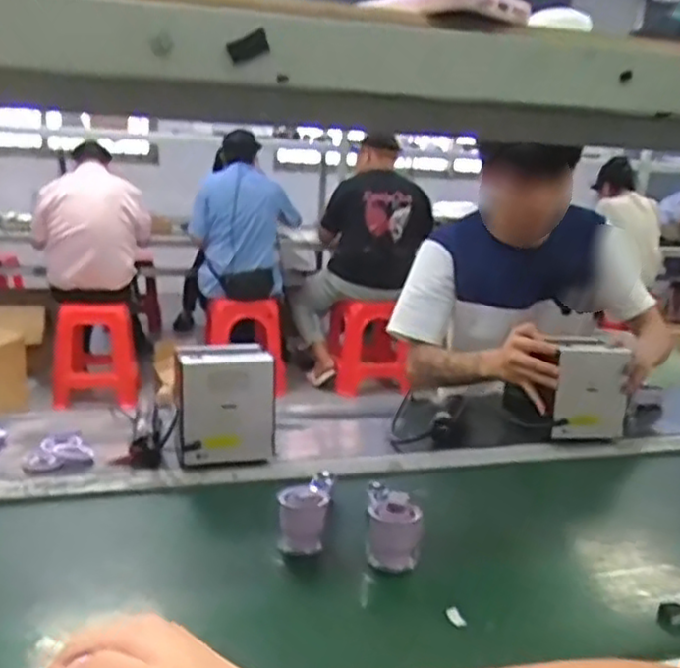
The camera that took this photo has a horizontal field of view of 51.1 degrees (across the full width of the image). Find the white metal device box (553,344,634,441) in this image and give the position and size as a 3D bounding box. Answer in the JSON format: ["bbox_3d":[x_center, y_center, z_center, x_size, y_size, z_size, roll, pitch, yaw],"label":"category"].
[{"bbox_3d":[0.391,0.092,1.105,0.117,0.145,0.035,1,11,-4],"label":"white metal device box"}]

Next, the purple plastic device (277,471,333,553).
[{"bbox_3d":[-0.039,0.202,0.791,0.055,0.075,0.059,3,14,-2],"label":"purple plastic device"}]

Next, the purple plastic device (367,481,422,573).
[{"bbox_3d":[0.058,0.209,0.771,0.056,0.081,0.047,5,14,8],"label":"purple plastic device"}]

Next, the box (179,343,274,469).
[{"bbox_3d":[-0.156,0.096,0.982,0.126,0.139,0.094,0,15,-11],"label":"box"}]

